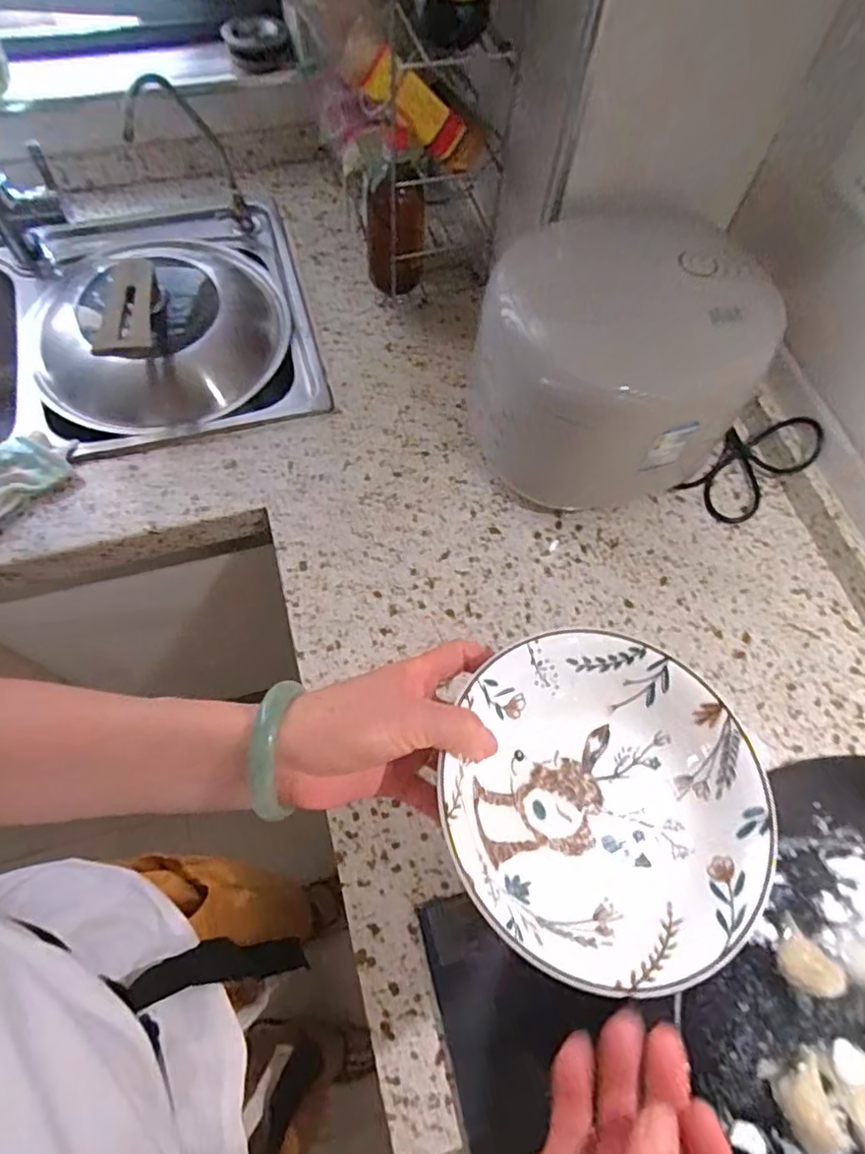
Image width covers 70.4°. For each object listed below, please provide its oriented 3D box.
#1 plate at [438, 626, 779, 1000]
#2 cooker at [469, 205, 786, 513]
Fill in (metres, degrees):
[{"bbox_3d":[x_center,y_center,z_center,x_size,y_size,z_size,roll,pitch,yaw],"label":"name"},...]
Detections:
[{"bbox_3d":[0.089,0.116,0.332,0.163,0.055,0.168,1,65,-2],"label":"plate"},{"bbox_3d":[0.168,-0.210,0.633,0.227,0.229,0.224,1,65,-2],"label":"cooker"}]

